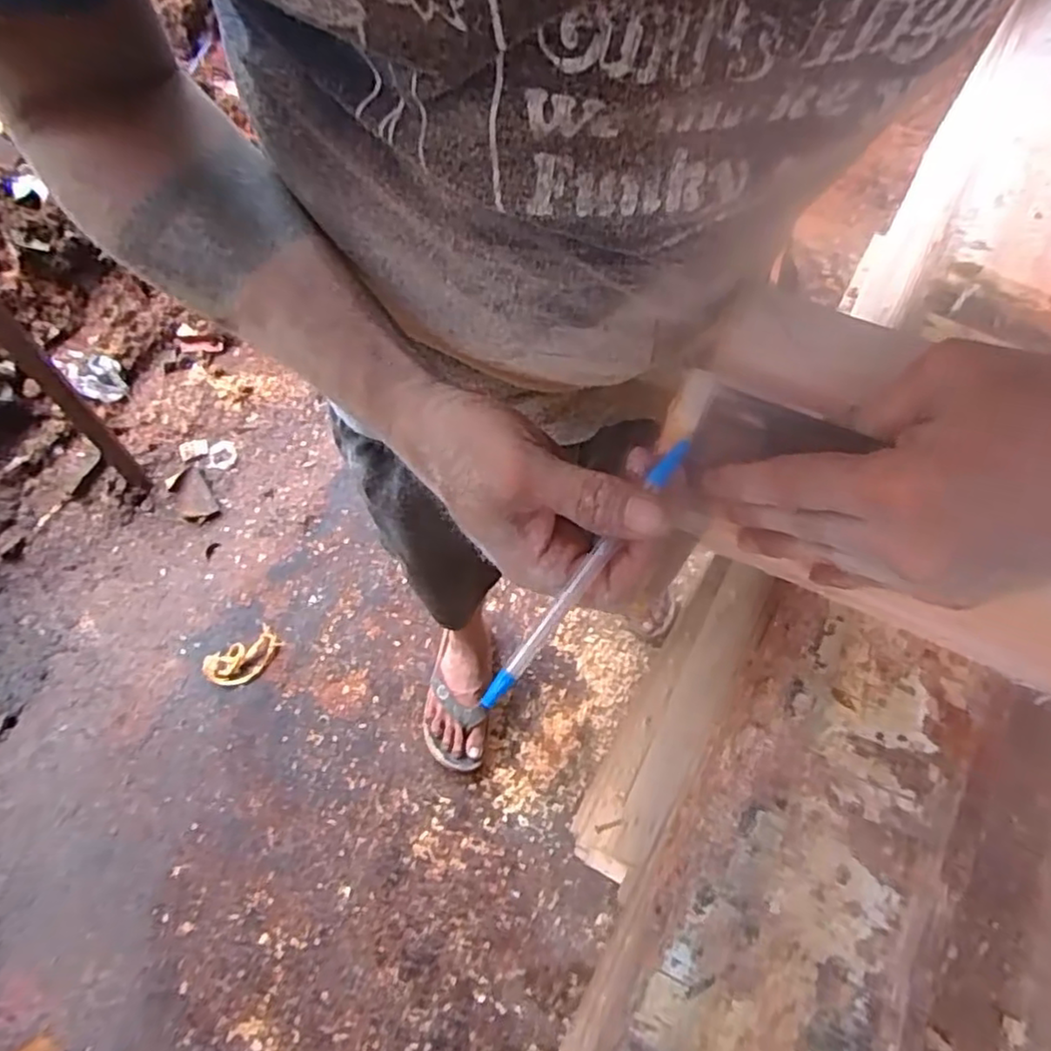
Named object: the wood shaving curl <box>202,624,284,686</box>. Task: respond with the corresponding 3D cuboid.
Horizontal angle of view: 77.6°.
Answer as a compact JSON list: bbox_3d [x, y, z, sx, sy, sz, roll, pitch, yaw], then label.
[{"bbox_3d":[-0.492,0.234,1.141,0.124,0.013,0.075,-30,70,-12],"label":"wood shaving curl"}]

